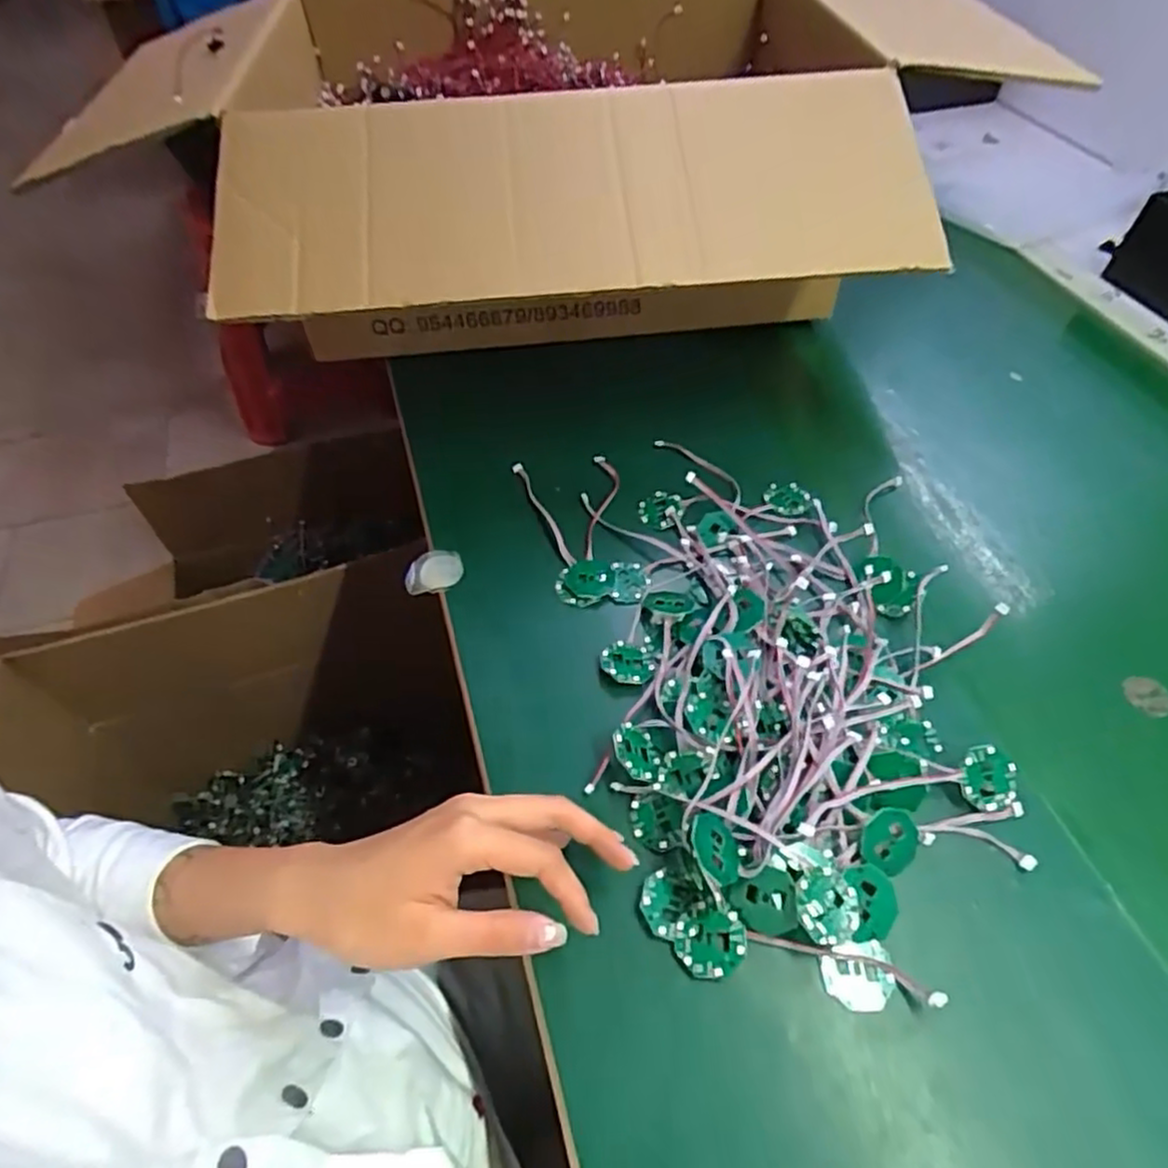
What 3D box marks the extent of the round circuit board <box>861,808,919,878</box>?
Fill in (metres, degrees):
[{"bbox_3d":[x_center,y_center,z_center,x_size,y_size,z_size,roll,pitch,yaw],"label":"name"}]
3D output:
[{"bbox_3d":[0.163,0.137,0.372,0.034,0.004,0.032,2,83,-17],"label":"round circuit board"}]

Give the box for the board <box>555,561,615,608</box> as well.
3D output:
[{"bbox_3d":[0.001,-0.001,0.491,0.039,0.005,0.033,-2,52,-2],"label":"board"}]

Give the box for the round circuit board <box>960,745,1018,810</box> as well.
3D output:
[{"bbox_3d":[0.223,0.107,0.390,0.033,0.005,0.032,2,79,-11],"label":"round circuit board"}]

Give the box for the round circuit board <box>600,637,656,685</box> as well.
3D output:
[{"bbox_3d":[0.028,0.048,0.450,0.034,0.007,0.036,0,52,0],"label":"round circuit board"}]

